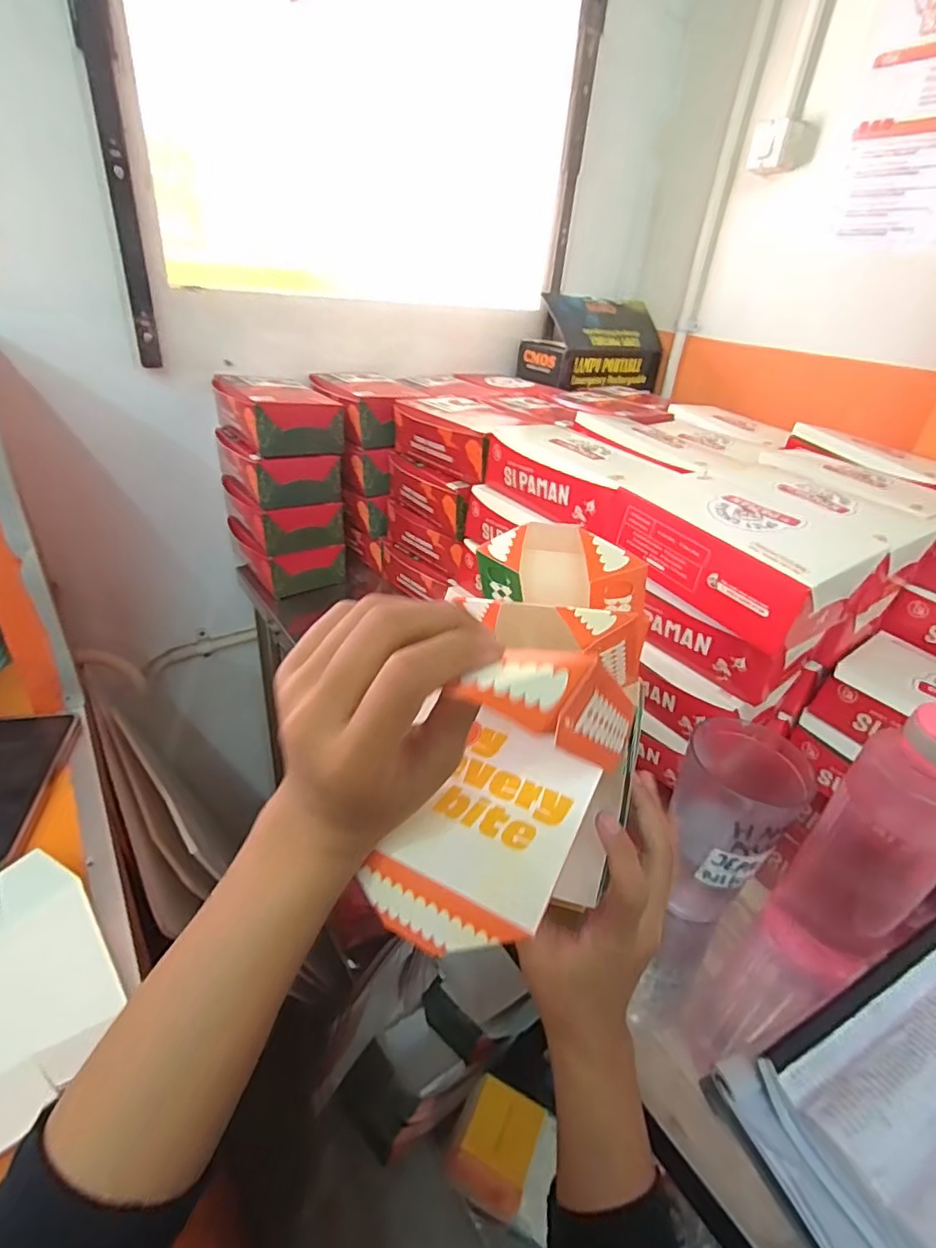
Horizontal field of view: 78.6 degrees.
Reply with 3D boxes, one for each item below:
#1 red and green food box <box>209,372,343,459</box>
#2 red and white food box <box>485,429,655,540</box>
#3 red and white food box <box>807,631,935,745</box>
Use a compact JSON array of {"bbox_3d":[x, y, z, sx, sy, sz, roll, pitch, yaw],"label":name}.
[{"bbox_3d":[-0.249,-0.276,0.751,0.125,0.066,0.168,-12,36,-27],"label":"red and green food box"},{"bbox_3d":[0.106,-0.149,0.584,0.102,0.063,0.172,-18,39,-34],"label":"red and white food box"},{"bbox_3d":[0.410,0.090,0.498,0.124,0.072,0.176,-20,40,-36],"label":"red and white food box"}]

